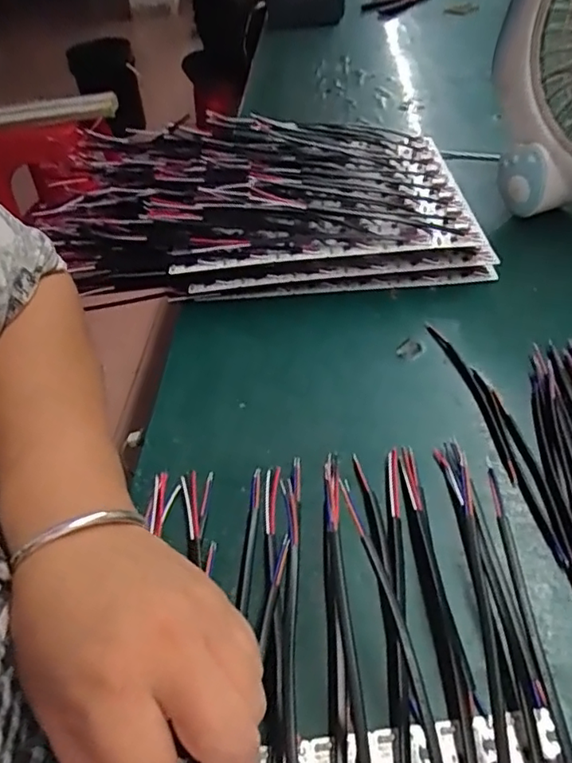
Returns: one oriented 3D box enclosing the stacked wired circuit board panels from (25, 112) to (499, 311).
[{"bbox_3d":[-0.017,-0.168,0.522,0.344,0.081,0.229,-7,43,1],"label":"stacked wired circuit board panels"}]

